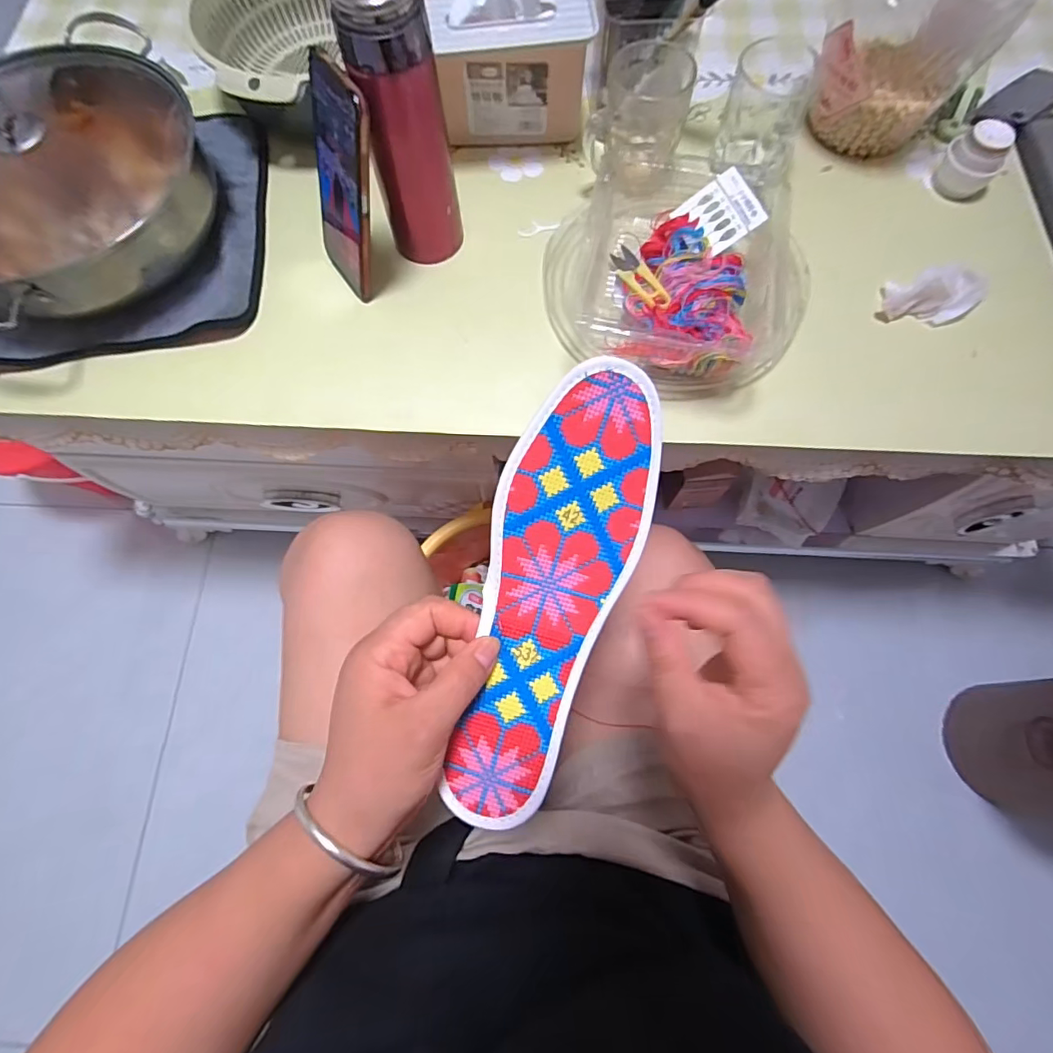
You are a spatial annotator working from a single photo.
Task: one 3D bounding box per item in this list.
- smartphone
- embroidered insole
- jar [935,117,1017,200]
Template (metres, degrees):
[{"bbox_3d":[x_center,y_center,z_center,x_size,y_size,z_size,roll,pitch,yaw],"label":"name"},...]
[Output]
[{"bbox_3d":[-0.153,-0.281,0.429,0.010,0.165,0.078,-31,74,-28],"label":"smartphone"},{"bbox_3d":[0.016,0.039,0.273,0.080,0.015,0.242,12,94,-9],"label":"embroidered insole"},{"bbox_3d":[0.427,-0.350,0.492,0.050,0.047,0.048,0,73,1],"label":"jar"}]

